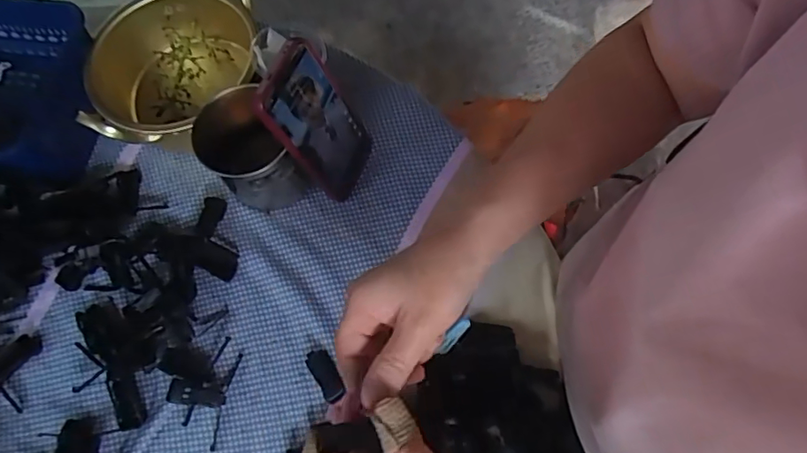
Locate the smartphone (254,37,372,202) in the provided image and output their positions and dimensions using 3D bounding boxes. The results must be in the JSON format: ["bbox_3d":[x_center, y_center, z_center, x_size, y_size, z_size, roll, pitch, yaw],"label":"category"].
[{"bbox_3d":[-0.074,-0.091,0.497,0.010,0.157,0.078,17,72,28],"label":"smartphone"}]

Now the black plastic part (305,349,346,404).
[{"bbox_3d":[-0.069,0.131,0.490,0.020,0.008,0.047,-32,71,-9],"label":"black plastic part"}]

